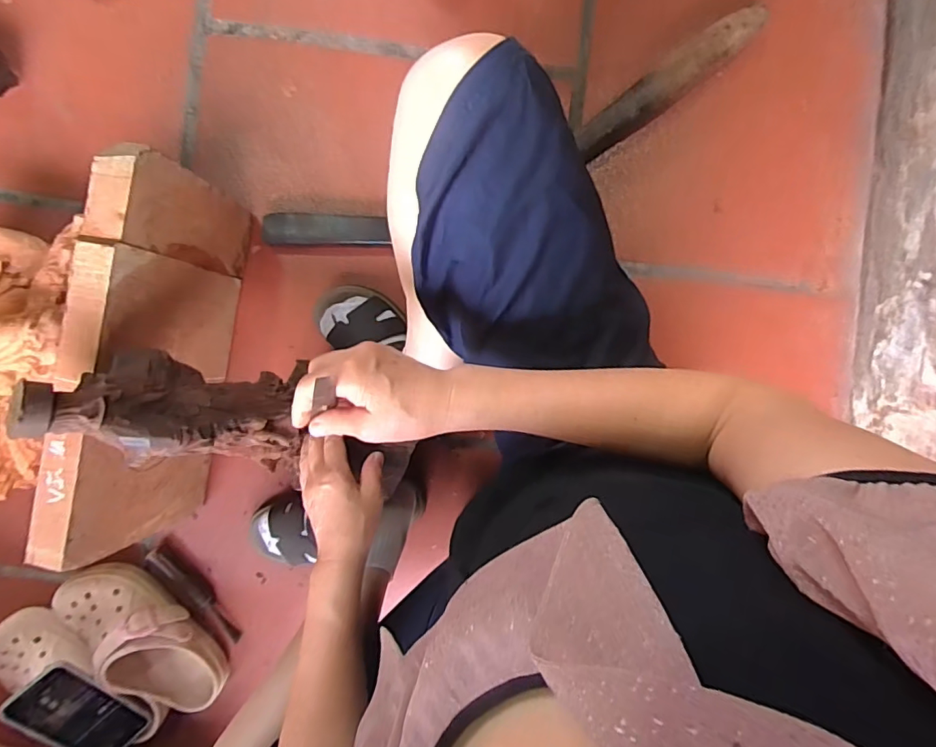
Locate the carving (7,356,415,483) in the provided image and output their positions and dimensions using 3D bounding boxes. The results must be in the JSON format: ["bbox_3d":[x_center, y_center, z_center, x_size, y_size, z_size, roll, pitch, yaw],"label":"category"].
[{"bbox_3d":[-0.287,0.038,0.505,0.236,0.103,0.095,9,97,-42],"label":"carving"}]

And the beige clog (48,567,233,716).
[{"bbox_3d":[-0.441,0.347,0.675,0.124,0.081,0.210,-31,93,0],"label":"beige clog"}]

